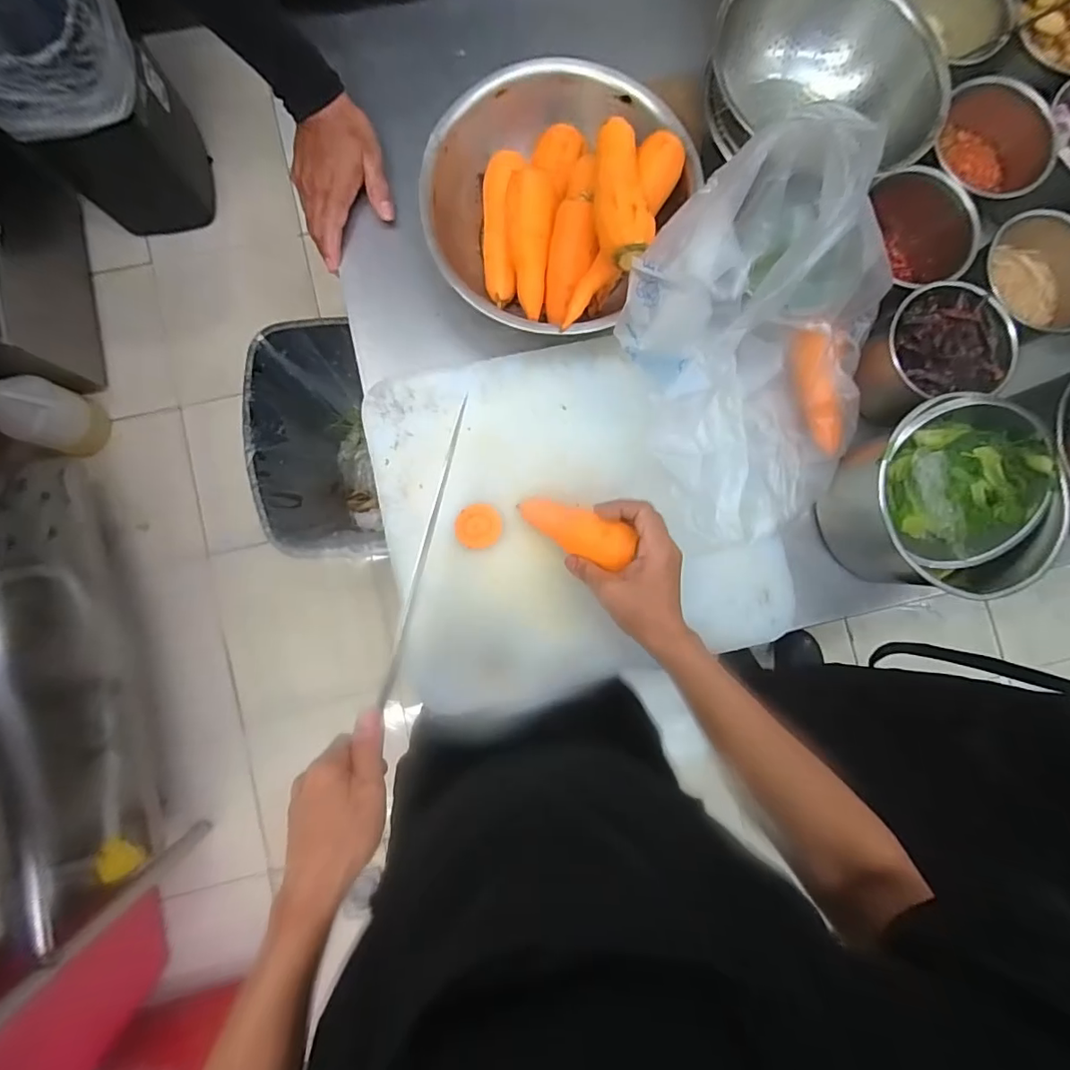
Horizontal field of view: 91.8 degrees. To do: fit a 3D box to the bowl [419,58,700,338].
[{"bbox_3d":[0.012,-0.328,0.504,0.230,0.117,0.240,0,86,-3],"label":"bowl"}]

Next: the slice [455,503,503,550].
[{"bbox_3d":[-0.057,-0.009,0.522,0.045,0.004,0.045,2,86,-3],"label":"slice"}]

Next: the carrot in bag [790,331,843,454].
[{"bbox_3d":[0.286,-0.143,0.520,0.030,0.032,0.123,-21,102,-4],"label":"carrot in bag"}]

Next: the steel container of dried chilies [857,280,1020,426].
[{"bbox_3d":[0.387,-0.178,0.524,0.132,0.088,0.112,-12,87,-4],"label":"steel container of dried chilies"}]

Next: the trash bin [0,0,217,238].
[{"bbox_3d":[-0.969,-0.961,1.108,0.322,0.475,0.407,-23,87,-4],"label":"trash bin"}]

